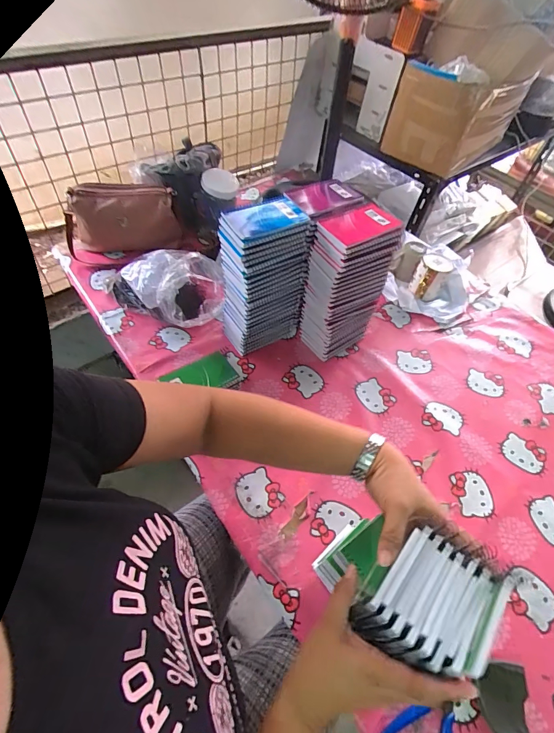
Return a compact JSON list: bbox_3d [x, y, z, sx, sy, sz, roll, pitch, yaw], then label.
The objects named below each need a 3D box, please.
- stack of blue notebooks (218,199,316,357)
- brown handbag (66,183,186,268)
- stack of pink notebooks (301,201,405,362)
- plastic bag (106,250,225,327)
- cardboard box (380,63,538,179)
[{"bbox_3d":[-0.027,-0.168,0.737,0.156,0.280,0.088,-26,59,-23],"label":"stack of blue notebooks"},{"bbox_3d":[-0.393,-0.364,0.942,0.281,0.159,0.091,-11,54,-13],"label":"brown handbag"},{"bbox_3d":[0.135,-0.159,0.756,0.142,0.279,0.102,-25,58,-22],"label":"stack of pink notebooks"},{"bbox_3d":[-0.233,-0.172,0.790,0.218,0.153,0.190,-21,57,-20],"label":"plastic bag"},{"bbox_3d":[0.505,-0.727,1.064,0.257,0.198,0.334,36,58,21],"label":"cardboard box"}]

